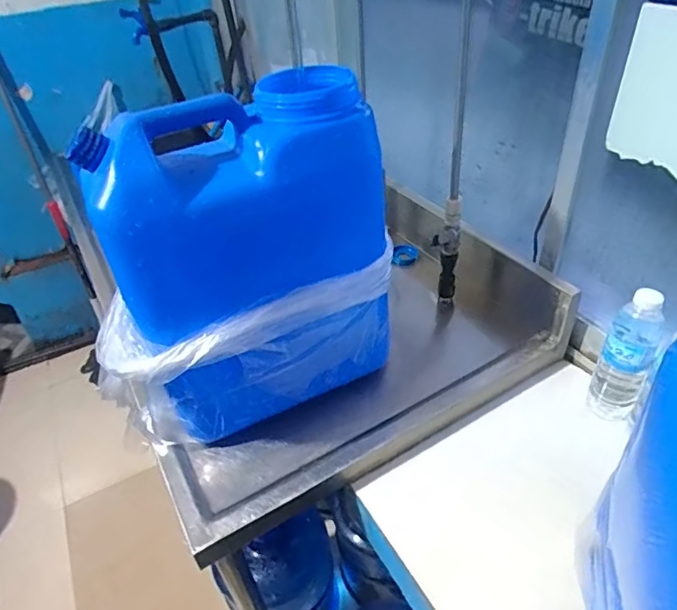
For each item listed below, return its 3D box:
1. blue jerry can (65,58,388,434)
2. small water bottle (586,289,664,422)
[{"bbox_3d":[-0.105,-0.041,0.626,0.323,0.386,0.171,-25,43,-23],"label":"blue jerry can"},{"bbox_3d":[0.381,0.072,0.681,0.055,0.208,0.056,13,42,20],"label":"small water bottle"}]

